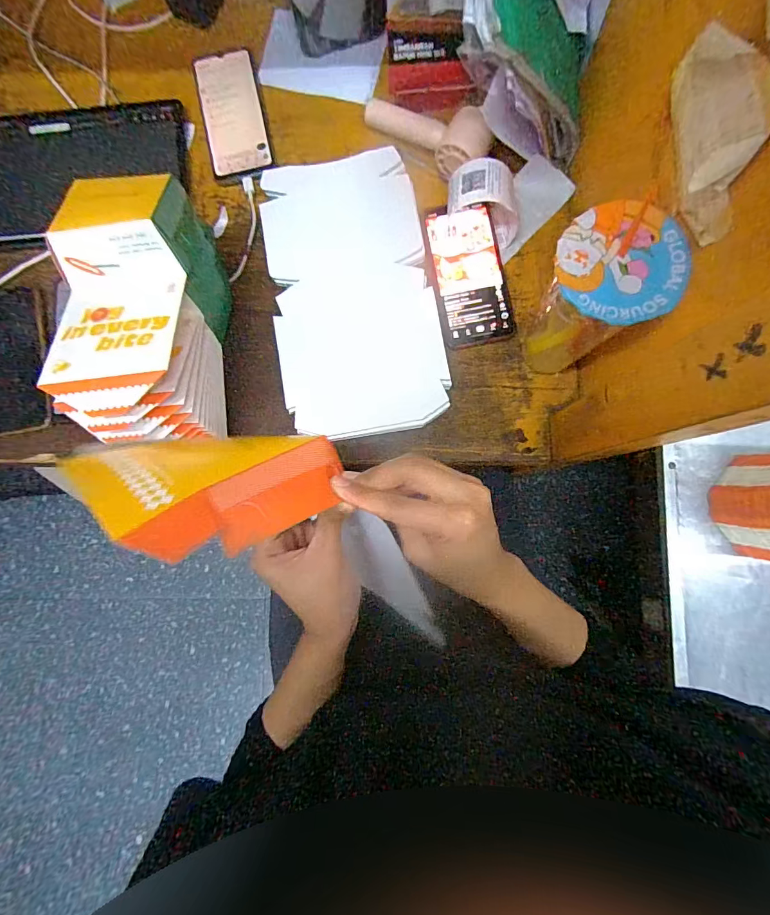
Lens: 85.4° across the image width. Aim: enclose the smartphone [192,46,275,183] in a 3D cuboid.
[{"bbox_3d":[-0.183,-0.414,0.504,0.075,0.011,0.157,-13,84,-1],"label":"smartphone"}]

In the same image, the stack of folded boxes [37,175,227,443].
[{"bbox_3d":[-0.228,-0.126,0.414,0.106,0.149,0.229,-5,84,0],"label":"stack of folded boxes"}]

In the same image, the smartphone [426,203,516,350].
[{"bbox_3d":[0.097,-0.207,0.473,0.077,0.010,0.158,-9,84,-1],"label":"smartphone"}]

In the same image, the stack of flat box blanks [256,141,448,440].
[{"bbox_3d":[-0.038,-0.189,0.477,0.179,0.009,0.325,-9,84,-1],"label":"stack of flat box blanks"}]

